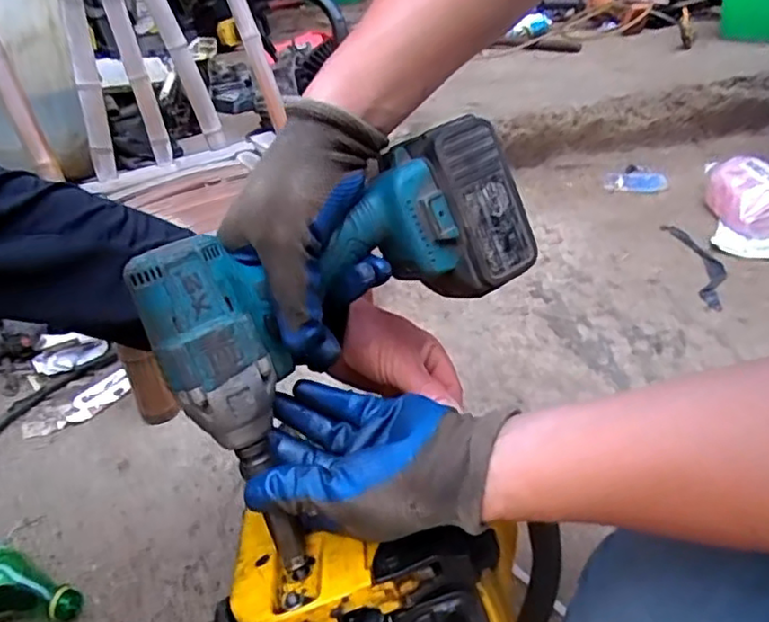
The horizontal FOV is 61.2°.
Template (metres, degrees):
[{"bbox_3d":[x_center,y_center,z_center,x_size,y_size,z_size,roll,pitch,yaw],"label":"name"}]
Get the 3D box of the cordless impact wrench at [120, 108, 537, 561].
[{"bbox_3d":[-0.032,-0.028,0.420,0.247,0.128,0.080,-34,15,-18],"label":"cordless impact wrench"}]

